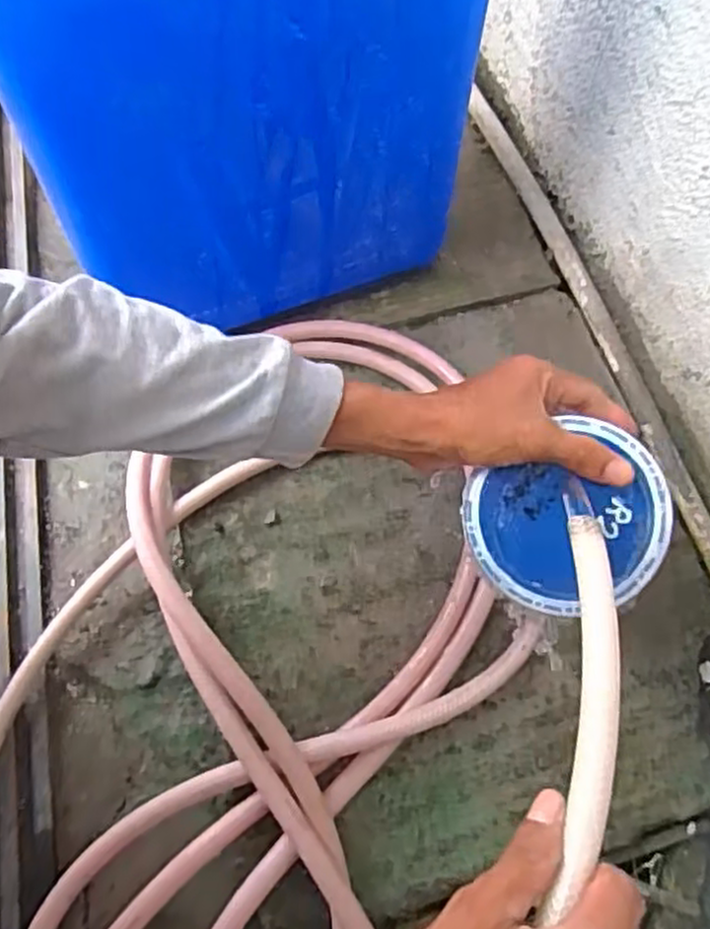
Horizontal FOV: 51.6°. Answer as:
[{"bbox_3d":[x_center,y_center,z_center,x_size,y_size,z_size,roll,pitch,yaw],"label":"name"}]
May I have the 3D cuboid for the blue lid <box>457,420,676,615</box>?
[{"bbox_3d":[0.131,0.037,0.444,0.120,0.012,0.098,-24,87,4],"label":"blue lid"}]

